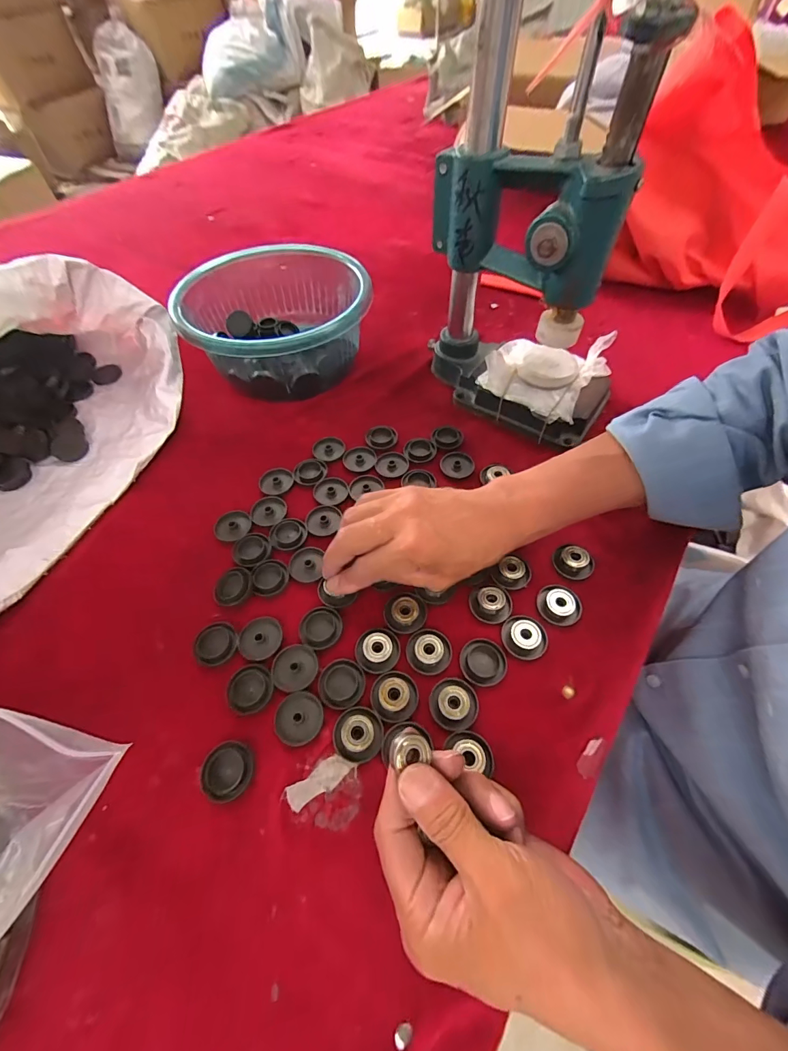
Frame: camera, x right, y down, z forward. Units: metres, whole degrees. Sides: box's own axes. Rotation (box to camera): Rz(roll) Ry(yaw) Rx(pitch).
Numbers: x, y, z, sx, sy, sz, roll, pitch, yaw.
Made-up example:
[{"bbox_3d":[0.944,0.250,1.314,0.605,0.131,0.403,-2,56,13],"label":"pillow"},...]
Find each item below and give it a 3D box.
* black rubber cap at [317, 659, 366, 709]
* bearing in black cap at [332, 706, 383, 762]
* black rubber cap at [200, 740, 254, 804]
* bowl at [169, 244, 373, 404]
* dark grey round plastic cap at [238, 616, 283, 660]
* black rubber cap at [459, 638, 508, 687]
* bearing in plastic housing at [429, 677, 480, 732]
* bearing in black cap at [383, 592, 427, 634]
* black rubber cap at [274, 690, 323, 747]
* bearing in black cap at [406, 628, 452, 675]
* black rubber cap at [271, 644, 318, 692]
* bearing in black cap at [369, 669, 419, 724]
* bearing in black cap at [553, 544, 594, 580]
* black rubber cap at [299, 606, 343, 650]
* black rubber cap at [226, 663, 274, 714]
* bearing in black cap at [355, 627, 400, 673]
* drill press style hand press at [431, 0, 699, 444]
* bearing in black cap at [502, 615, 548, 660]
[{"bbox_3d":[-0.038,0.113,0.287,0.032,0.004,0.032,-1,56,1],"label":"black rubber cap"},{"bbox_3d":[-0.024,0.138,0.266,0.033,0.010,0.032,-1,56,1],"label":"bearing in black cap"},{"bbox_3d":[-0.108,0.159,0.259,0.032,0.008,0.033,-1,56,1],"label":"black rubber cap"},{"bbox_3d":[-0.135,-0.236,0.472,0.202,0.089,0.214,-1,56,1],"label":"bowl"},{"bbox_3d":[-0.103,0.086,0.307,0.032,0.004,0.033,-1,56,1],"label":"dark grey round plastic cap"},{"bbox_3d":[0.066,0.101,0.295,0.033,0.004,0.033,-1,56,1],"label":"black rubber cap"},{"bbox_3d":[0.042,0.122,0.276,0.033,0.009,0.032,-1,56,1],"label":"bearing in plastic housing"},{"bbox_3d":[0.009,0.068,0.314,0.033,0.007,0.031,-1,56,1],"label":"bearing in black cap"},{"bbox_3d":[-0.066,0.132,0.274,0.032,0.005,0.033,-1,56,1],"label":"black rubber cap"},{"bbox_3d":[0.026,0.092,0.296,0.032,0.009,0.033,-1,56,1],"label":"bearing in black cap"},{"bbox_3d":[-0.073,0.103,0.293,0.032,0.004,0.032,-1,56,1],"label":"black rubber cap"},{"bbox_3d":[0.000,0.118,0.278,0.031,0.009,0.032,-1,56,1],"label":"bearing in black cap"},{"bbox_3d":[0.149,0.030,0.332,0.026,0.009,0.031,-32,61,-18],"label":"bearing in black cap"},{"bbox_3d":[-0.057,0.078,0.310,0.032,0.004,0.032,-1,56,1],"label":"black rubber cap"},{"bbox_3d":[-0.103,0.116,0.285,0.031,0.004,0.032,-1,56,1],"label":"black rubber cap"},{"bbox_3d":[-0.012,0.093,0.297,0.032,0.009,0.031,-1,56,1],"label":"bearing in black cap"},{"bbox_3d":[0.125,-0.254,0.323,0.203,0.340,0.112,29,62,19],"label":"drill press style hand press"},{"bbox_3d":[0.098,0.083,0.301,0.031,0.011,0.033,-1,56,1],"label":"bearing in black cap"}]

